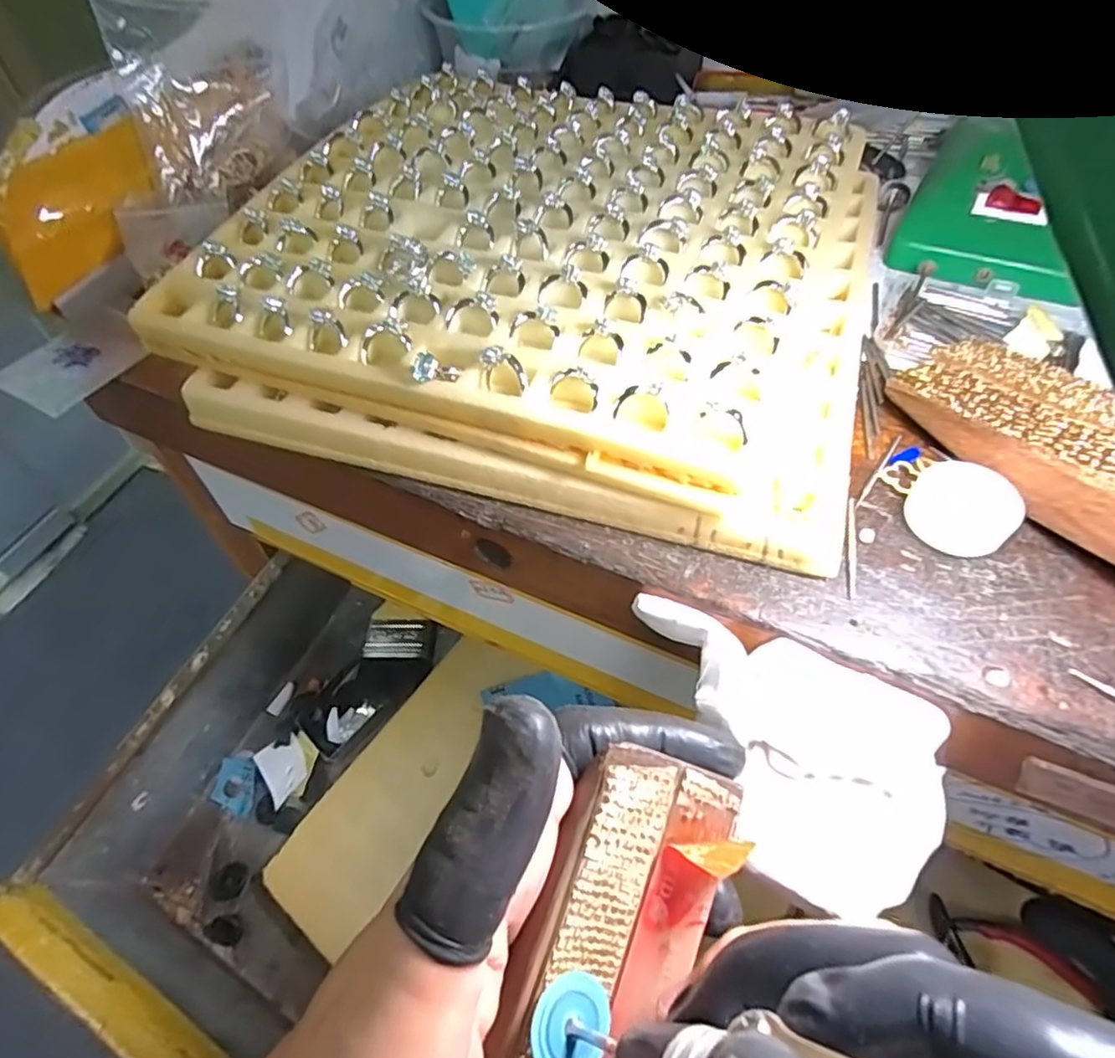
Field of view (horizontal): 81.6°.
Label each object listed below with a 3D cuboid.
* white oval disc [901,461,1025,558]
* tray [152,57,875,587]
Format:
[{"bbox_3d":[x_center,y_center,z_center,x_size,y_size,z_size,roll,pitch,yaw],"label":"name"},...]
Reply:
[{"bbox_3d":[0.138,-0.007,0.221,0.033,0.008,0.032,35,101,20],"label":"white oval disc"},{"bbox_3d":[0.004,-0.131,0.300,0.283,0.040,0.253,17,55,14],"label":"tray"}]

